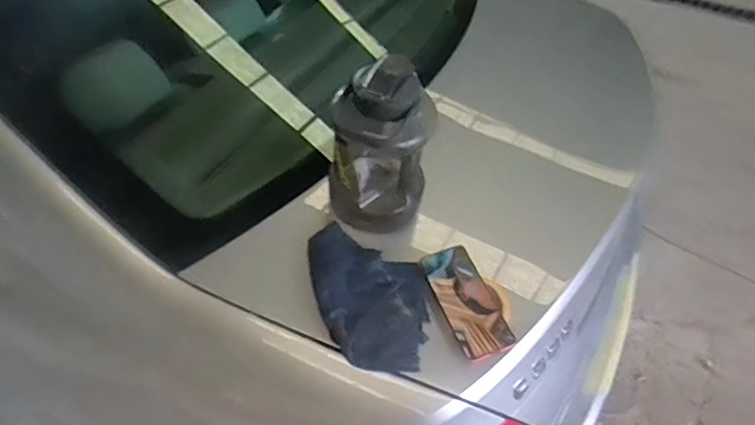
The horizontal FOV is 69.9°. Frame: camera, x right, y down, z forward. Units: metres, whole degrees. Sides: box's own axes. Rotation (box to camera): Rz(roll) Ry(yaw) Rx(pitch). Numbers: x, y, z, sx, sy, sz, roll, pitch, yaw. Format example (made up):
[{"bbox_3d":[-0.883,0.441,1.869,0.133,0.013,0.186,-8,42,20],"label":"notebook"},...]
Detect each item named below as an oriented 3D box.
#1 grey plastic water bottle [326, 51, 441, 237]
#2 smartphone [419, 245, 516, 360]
[{"bbox_3d":[0.003,-0.084,0.743,0.113,0.244,0.112,31,51,30],"label":"grey plastic water bottle"},{"bbox_3d":[0.120,0.117,0.726,0.074,0.009,0.152,-22,61,-10],"label":"smartphone"}]

